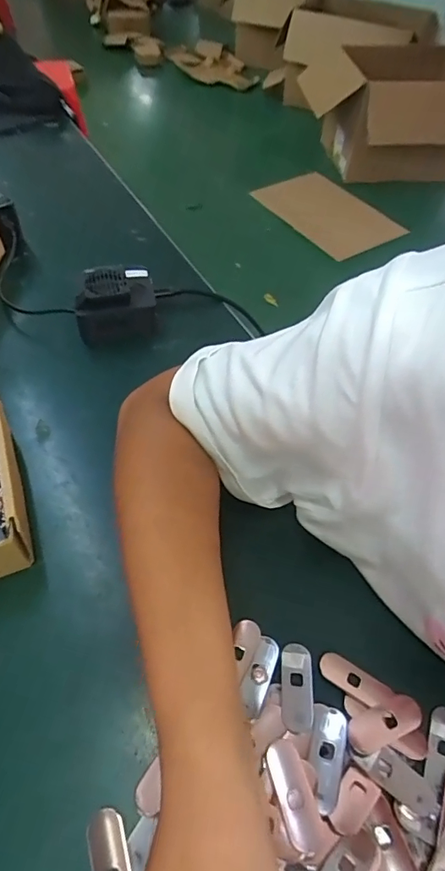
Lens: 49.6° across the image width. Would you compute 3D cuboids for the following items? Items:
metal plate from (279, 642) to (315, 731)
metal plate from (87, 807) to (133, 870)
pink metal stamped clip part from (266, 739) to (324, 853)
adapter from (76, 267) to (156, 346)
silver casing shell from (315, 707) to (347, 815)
[{"bbox_3d":[0.045,0.151,0.292,0.019,0.006,0.047,5,53,1],"label":"metal plate"},{"bbox_3d":[-0.056,0.216,0.241,0.021,0.004,0.048,-29,47,0],"label":"metal plate"},{"bbox_3d":[0.037,0.190,0.256,0.018,0.004,0.048,-13,45,-10],"label":"pink metal stamped clip part"},{"bbox_3d":[-0.103,-0.133,0.478,0.072,0.047,0.085,0,53,-3],"label":"adapter"},{"bbox_3d":[0.060,0.179,0.266,0.015,0.004,0.049,18,48,5],"label":"silver casing shell"}]

